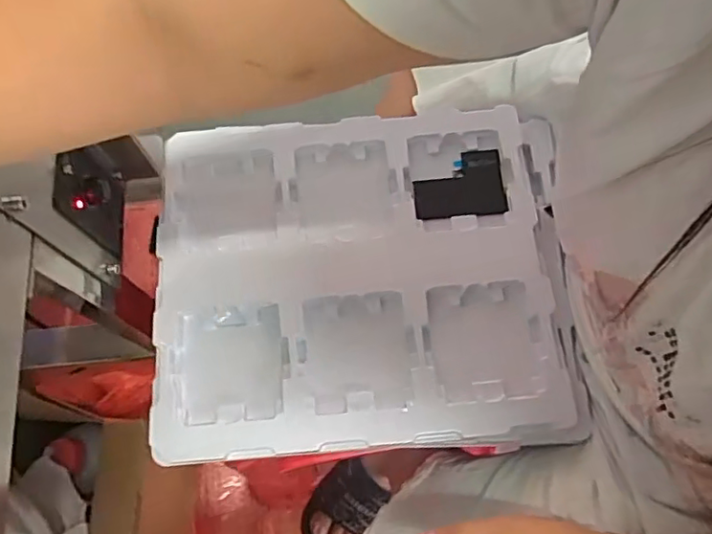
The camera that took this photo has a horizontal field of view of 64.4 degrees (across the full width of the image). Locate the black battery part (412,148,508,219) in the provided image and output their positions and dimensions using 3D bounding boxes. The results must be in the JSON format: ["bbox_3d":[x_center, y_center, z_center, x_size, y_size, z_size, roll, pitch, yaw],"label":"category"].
[{"bbox_3d":[0.087,-0.070,0.480,0.075,0.009,0.055,-5,71,1],"label":"black battery part"}]

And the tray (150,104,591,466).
[{"bbox_3d":[0.005,0.003,0.467,0.329,0.025,0.283,-3,70,0],"label":"tray"}]

